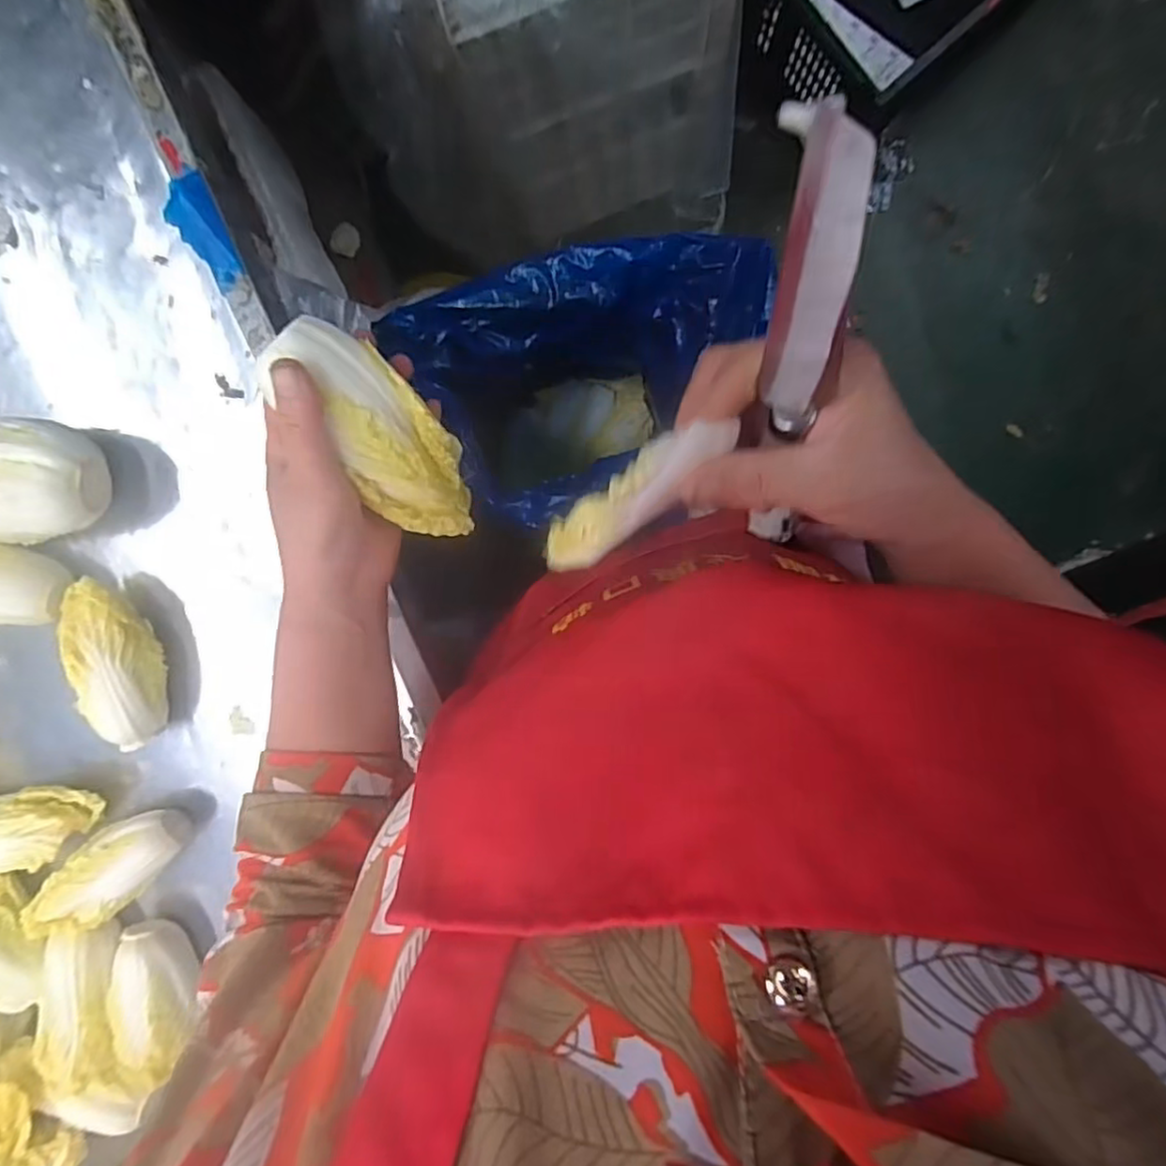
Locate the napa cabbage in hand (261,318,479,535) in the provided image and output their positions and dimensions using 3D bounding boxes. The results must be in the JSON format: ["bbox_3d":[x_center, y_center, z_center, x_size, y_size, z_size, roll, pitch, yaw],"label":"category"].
[{"bbox_3d":[-0.103,-0.078,0.341,0.047,0.037,0.129,-30,123,7],"label":"napa cabbage in hand"}]

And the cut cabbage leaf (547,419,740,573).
[{"bbox_3d":[0.017,-0.034,0.274,0.024,0.020,0.103,50,134,-3],"label":"cut cabbage leaf"}]

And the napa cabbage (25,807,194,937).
[{"bbox_3d":[-0.340,0.210,0.457,0.120,0.042,0.056,-37,93,-5],"label":"napa cabbage"}]

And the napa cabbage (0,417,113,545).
[{"bbox_3d":[-0.389,-0.067,0.430,0.135,0.067,0.080,0,97,4],"label":"napa cabbage"}]

